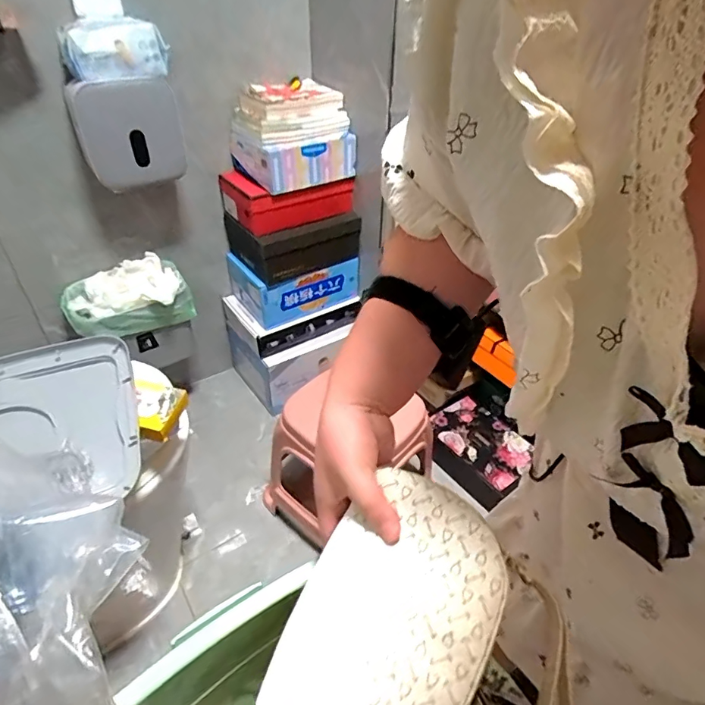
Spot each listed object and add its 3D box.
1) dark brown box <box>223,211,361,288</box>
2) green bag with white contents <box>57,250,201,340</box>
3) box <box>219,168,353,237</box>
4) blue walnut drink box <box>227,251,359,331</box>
[{"bbox_3d":[-0.185,-0.322,1.290,0.317,0.130,0.231,-23,45,-28],"label":"dark brown box"},{"bbox_3d":[-0.520,-0.121,1.105,0.270,0.116,0.153,-25,46,-30],"label":"green bag with white contents"},{"bbox_3d":[-0.192,-0.409,1.226,0.280,0.106,0.225,-24,45,-29],"label":"box"},{"bbox_3d":[-0.179,-0.218,1.338,0.306,0.157,0.218,-23,45,-28],"label":"blue walnut drink box"}]

